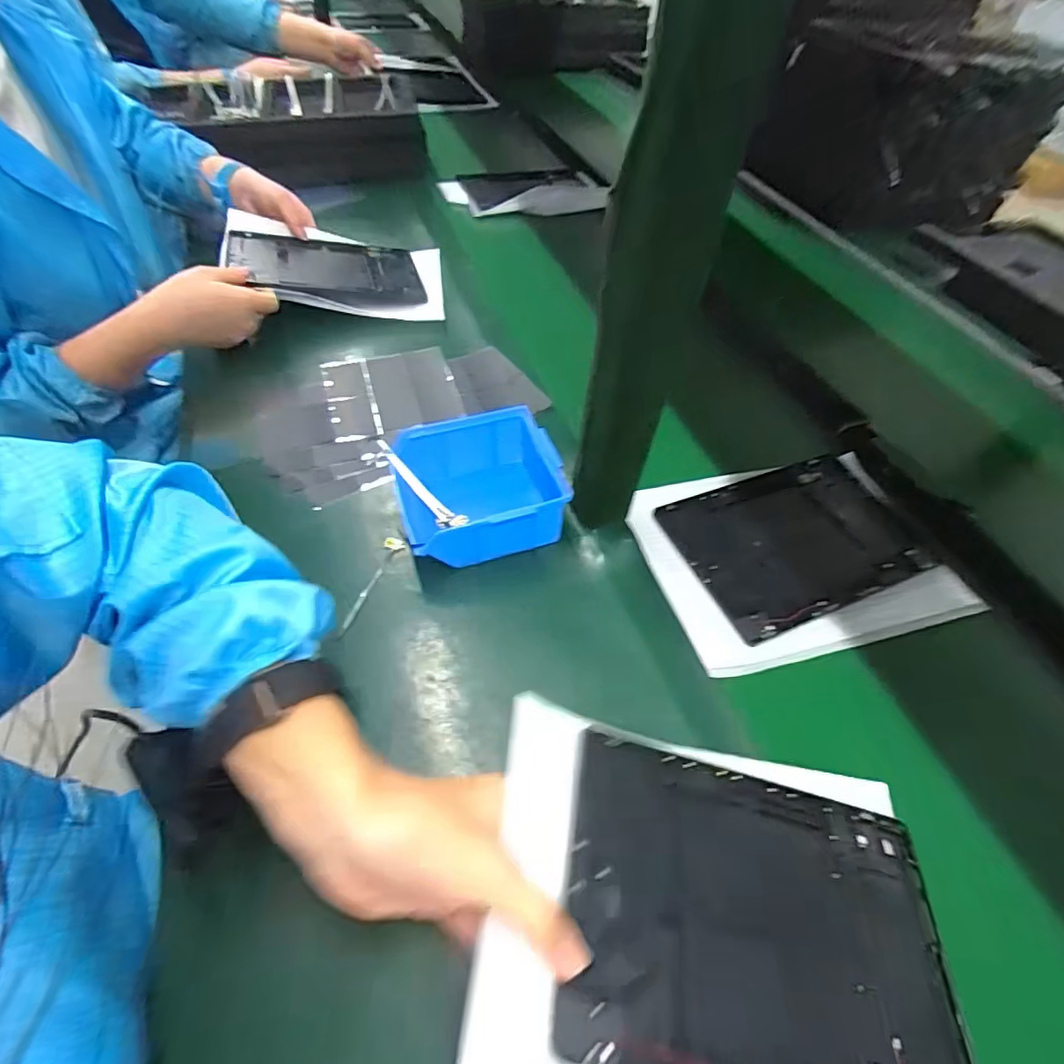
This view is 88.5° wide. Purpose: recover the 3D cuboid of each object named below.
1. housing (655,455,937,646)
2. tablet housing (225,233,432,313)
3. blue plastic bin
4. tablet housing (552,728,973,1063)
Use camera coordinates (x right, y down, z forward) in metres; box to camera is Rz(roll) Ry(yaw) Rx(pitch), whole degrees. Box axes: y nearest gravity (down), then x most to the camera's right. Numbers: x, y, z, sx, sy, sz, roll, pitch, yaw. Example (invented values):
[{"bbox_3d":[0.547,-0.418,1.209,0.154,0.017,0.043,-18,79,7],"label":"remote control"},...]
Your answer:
[{"bbox_3d":[0.255,0.006,0.529,0.230,0.012,0.153,-17,57,-17],"label":"housing"},{"bbox_3d":[-0.269,-0.348,0.726,0.232,0.018,0.167,-6,51,-23],"label":"tablet housing"},{"bbox_3d":[-0.046,-0.038,0.494,0.146,0.067,0.128,-6,54,-10],"label":"blue plastic bin"},{"bbox_3d":[0.130,0.218,0.308,0.231,0.008,0.152,19,46,-7],"label":"tablet housing"}]

